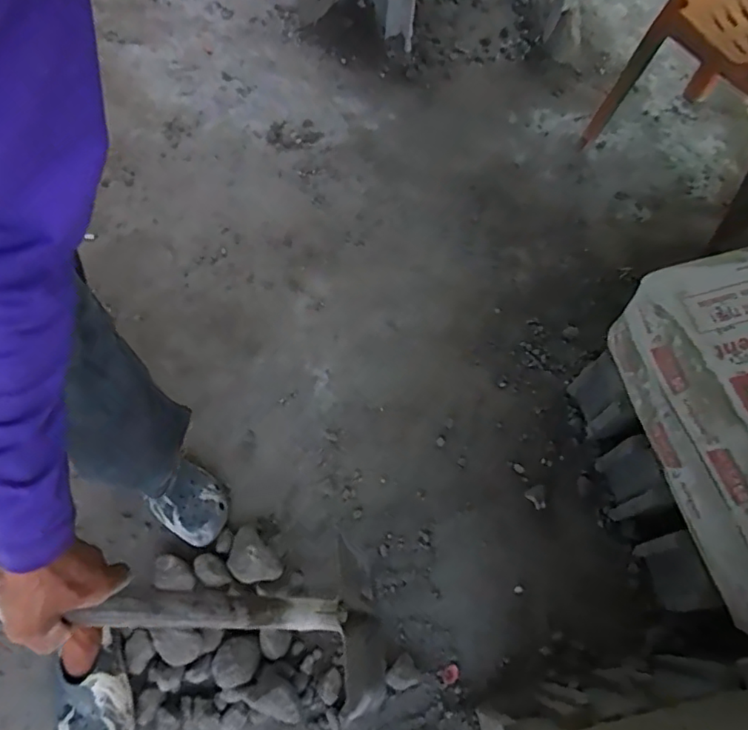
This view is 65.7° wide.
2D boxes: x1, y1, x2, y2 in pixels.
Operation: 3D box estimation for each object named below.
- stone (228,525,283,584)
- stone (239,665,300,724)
[{"bbox_3d":[-0.220,0.352,1.043,0.073,0.082,0.112,-42,74,-18],"label":"stone"},{"bbox_3d":[-0.165,0.550,0.954,0.097,0.097,0.062,32,69,12],"label":"stone"}]

